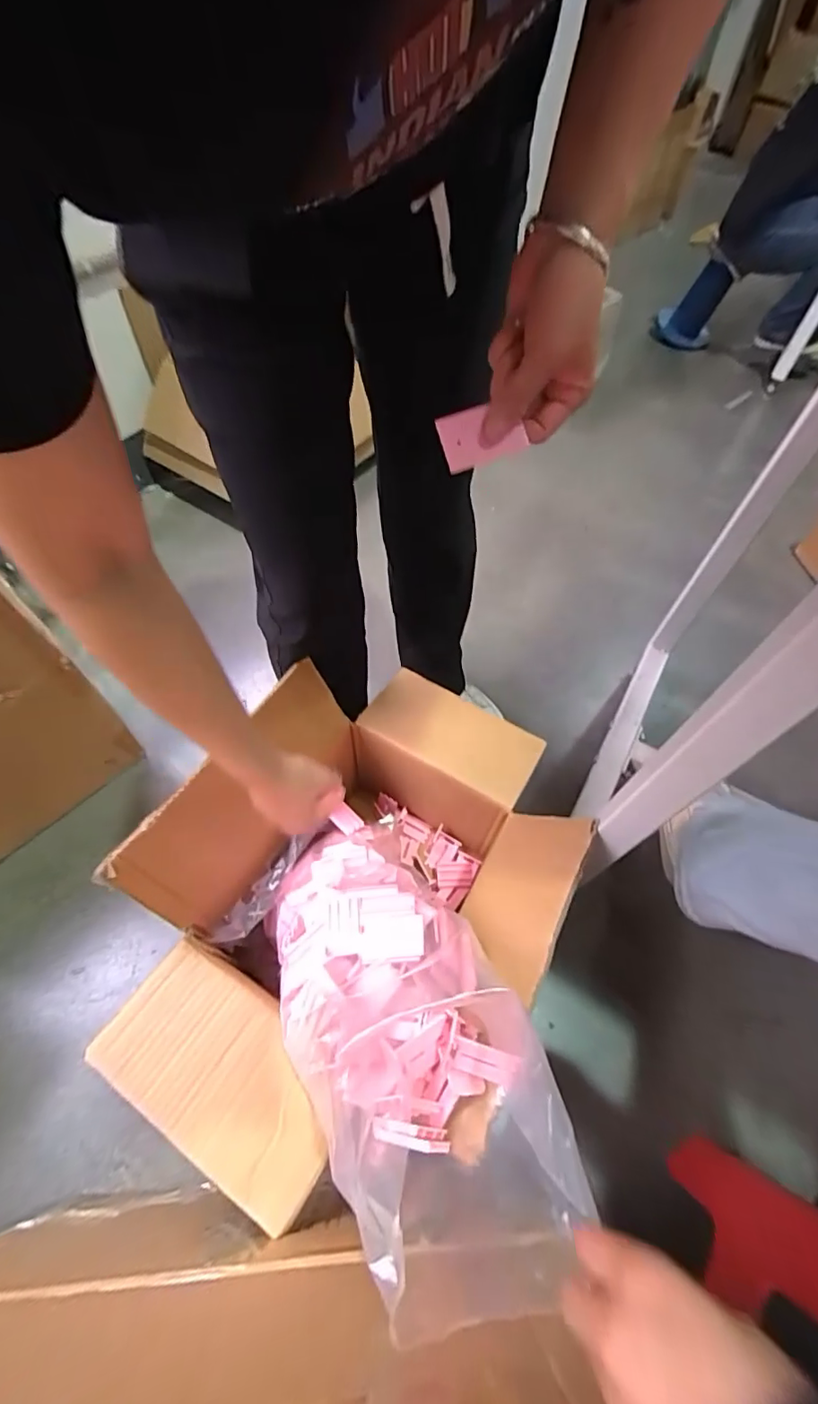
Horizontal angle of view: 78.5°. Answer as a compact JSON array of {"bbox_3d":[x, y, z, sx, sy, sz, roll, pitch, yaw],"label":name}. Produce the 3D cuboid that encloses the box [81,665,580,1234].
[{"bbox_3d":[-0.053,0.219,0.619,0.395,0.277,0.552,29,62,19],"label":"box"}]

